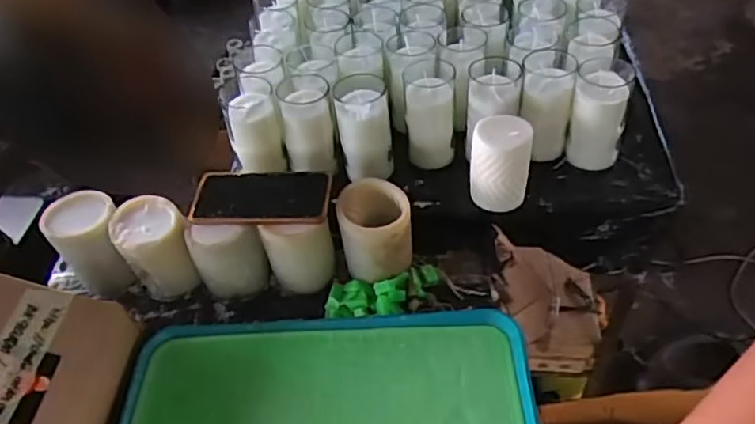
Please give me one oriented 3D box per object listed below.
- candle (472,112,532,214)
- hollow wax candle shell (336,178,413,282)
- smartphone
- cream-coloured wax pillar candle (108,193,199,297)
[{"bbox_3d":[0.151,-0.060,0.751,0.070,0.105,0.070,5,49,10],"label":"candle"},{"bbox_3d":[-0.002,0.022,0.733,0.083,0.092,0.081,-6,48,1],"label":"hollow wax candle shell"},{"bbox_3d":[-0.139,-0.020,0.716,0.161,0.012,0.080,1,49,6],"label":"smartphone"},{"bbox_3d":[-0.271,0.047,0.753,0.078,0.112,0.080,-3,48,3],"label":"cream-coloured wax pillar candle"}]

